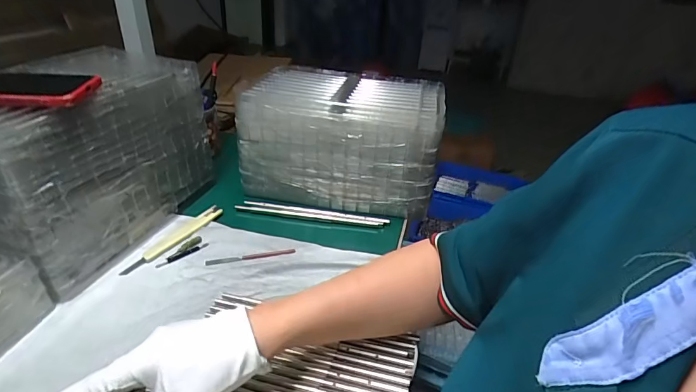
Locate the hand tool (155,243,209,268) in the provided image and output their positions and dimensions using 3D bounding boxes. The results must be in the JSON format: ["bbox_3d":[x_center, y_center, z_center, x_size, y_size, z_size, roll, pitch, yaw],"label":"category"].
[{"bbox_3d":[-0.206,0.074,0.514,0.065,0.004,0.011,-25,42,-37],"label":"hand tool"}]

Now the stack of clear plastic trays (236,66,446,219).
[{"bbox_3d":[-0.010,-0.089,0.648,0.276,0.159,0.170,6,32,4],"label":"stack of clear plastic trays"}]

